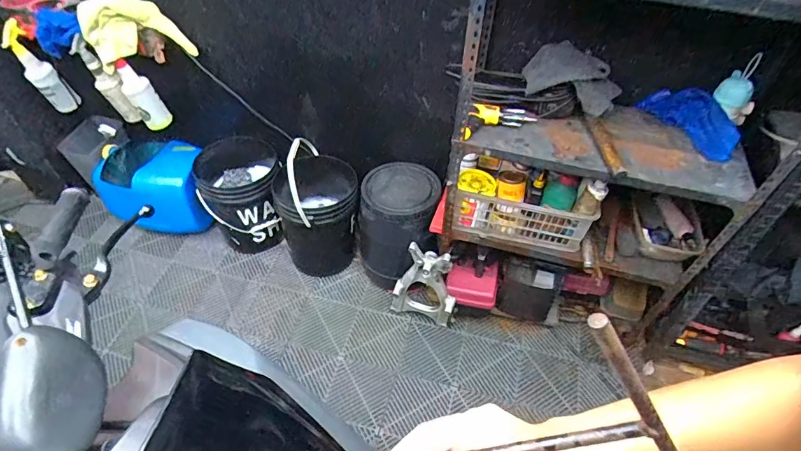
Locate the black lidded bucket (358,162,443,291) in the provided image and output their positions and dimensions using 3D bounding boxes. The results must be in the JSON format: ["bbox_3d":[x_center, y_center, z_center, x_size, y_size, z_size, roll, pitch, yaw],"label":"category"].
[{"bbox_3d":[-0.015,0.024,1.615,0.269,0.440,0.277,1,50,-1],"label":"black lidded bucket"}]

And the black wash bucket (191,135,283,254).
[{"bbox_3d":[-0.613,-0.118,1.756,0.310,0.361,0.348,-15,52,-14],"label":"black wash bucket"}]

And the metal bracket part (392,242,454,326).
[{"bbox_3d":[0.085,0.202,1.504,0.217,0.361,0.090,16,51,12],"label":"metal bracket part"}]

